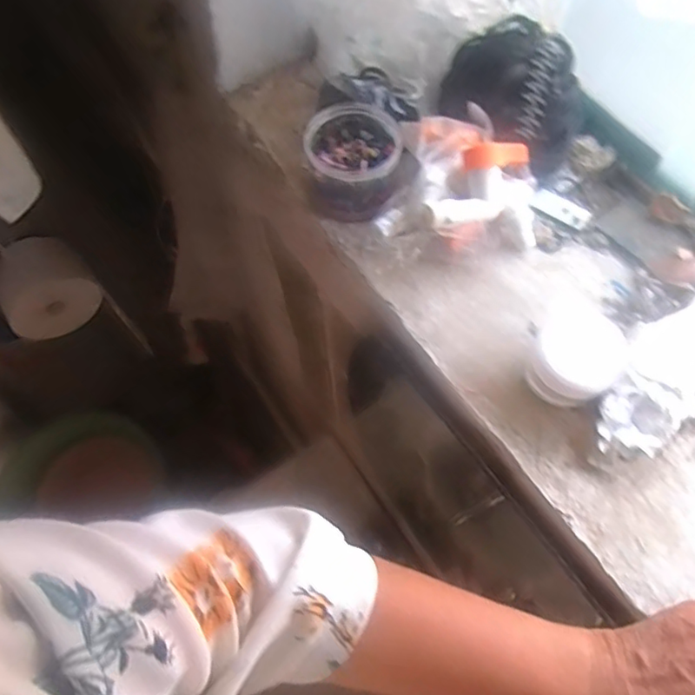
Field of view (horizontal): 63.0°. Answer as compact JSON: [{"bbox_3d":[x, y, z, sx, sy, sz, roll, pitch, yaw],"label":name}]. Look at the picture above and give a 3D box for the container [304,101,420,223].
[{"bbox_3d":[0.012,-0.171,0.510,0.094,0.058,0.097,-1,64,2],"label":"container"}]

